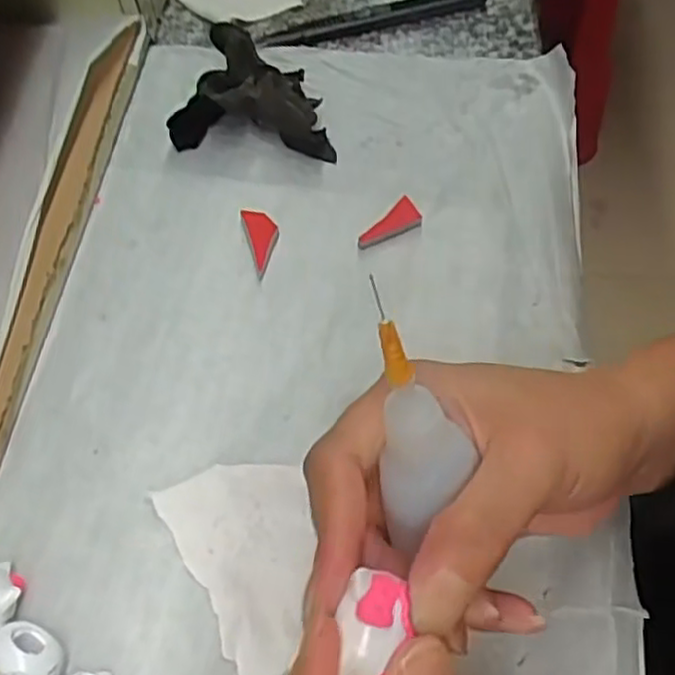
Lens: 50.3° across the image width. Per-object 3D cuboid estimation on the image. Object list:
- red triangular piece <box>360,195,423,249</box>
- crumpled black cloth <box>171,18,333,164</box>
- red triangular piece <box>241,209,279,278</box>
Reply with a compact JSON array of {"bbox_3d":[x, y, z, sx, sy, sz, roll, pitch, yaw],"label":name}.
[{"bbox_3d":[0.026,-0.052,0.342,0.014,0.005,0.035,38,66,23],"label":"red triangular piece"},{"bbox_3d":[-0.042,-0.128,0.379,0.084,0.033,0.059,6,58,6],"label":"crumpled black cloth"},{"bbox_3d":[-0.036,-0.047,0.345,0.015,0.006,0.038,-15,59,-8],"label":"red triangular piece"}]

